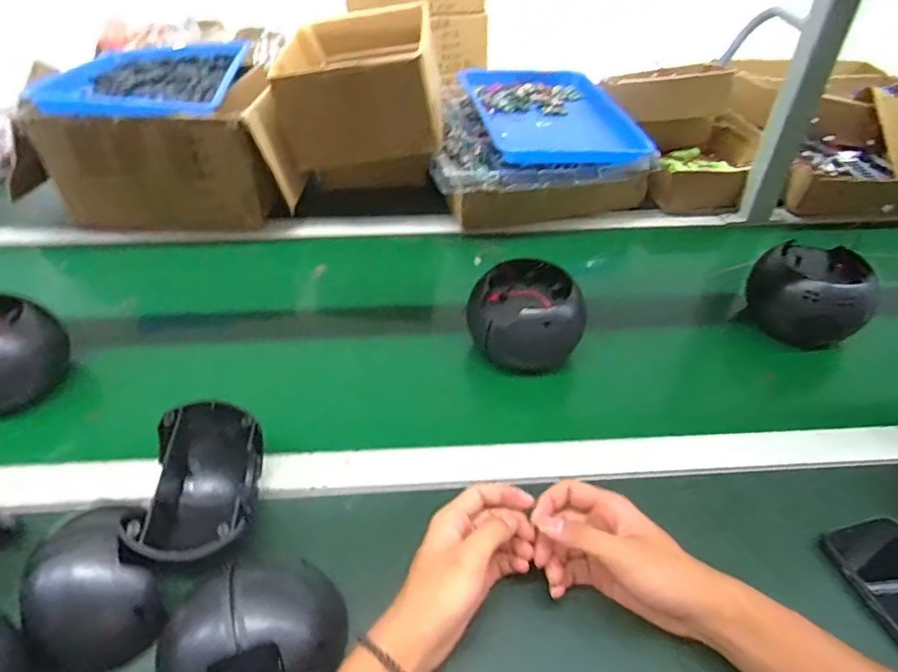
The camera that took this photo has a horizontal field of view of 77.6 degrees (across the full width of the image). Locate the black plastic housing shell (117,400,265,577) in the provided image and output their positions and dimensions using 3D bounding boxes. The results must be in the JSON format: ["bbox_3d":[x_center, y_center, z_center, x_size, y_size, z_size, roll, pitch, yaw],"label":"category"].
[{"bbox_3d":[-0.201,0.128,0.460,0.085,0.059,0.139,-2,42,-2],"label":"black plastic housing shell"}]

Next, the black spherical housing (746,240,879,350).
[{"bbox_3d":[0.430,-0.047,0.674,0.120,0.104,0.101,28,49,27],"label":"black spherical housing"}]

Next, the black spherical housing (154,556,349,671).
[{"bbox_3d":[-0.143,0.209,0.399,0.129,0.056,0.088,-12,43,-13],"label":"black spherical housing"}]

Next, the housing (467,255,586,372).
[{"bbox_3d":[0.086,-0.026,0.636,0.126,0.082,0.101,-1,42,-1],"label":"housing"}]

